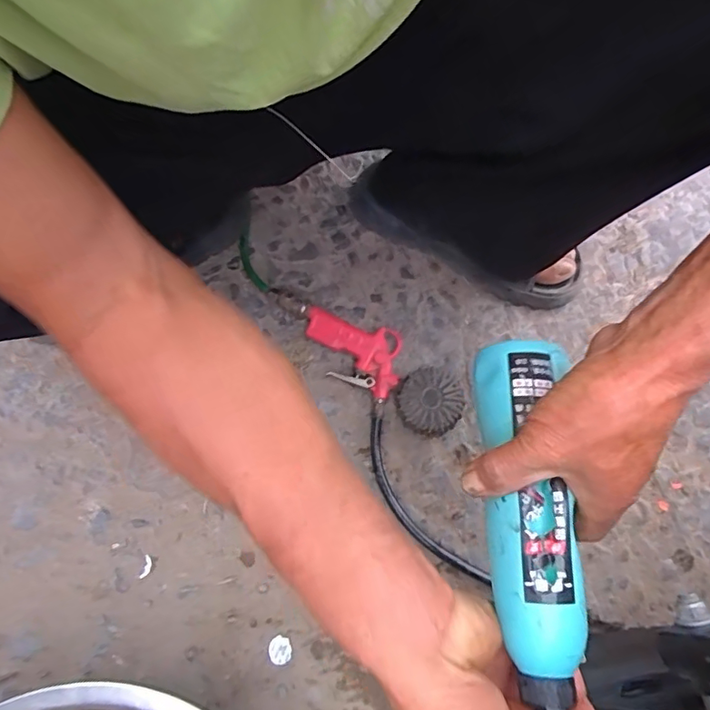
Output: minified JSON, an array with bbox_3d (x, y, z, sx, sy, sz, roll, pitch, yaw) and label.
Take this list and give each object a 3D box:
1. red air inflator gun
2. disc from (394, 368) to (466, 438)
[{"bbox_3d":[-0.006,-0.001,0.569,0.110,0.028,0.075,17,72,5],"label":"red air inflator gun"},{"bbox_3d":[0.079,0.051,0.550,0.061,0.038,0.069,-23,73,-8],"label":"disc"}]

